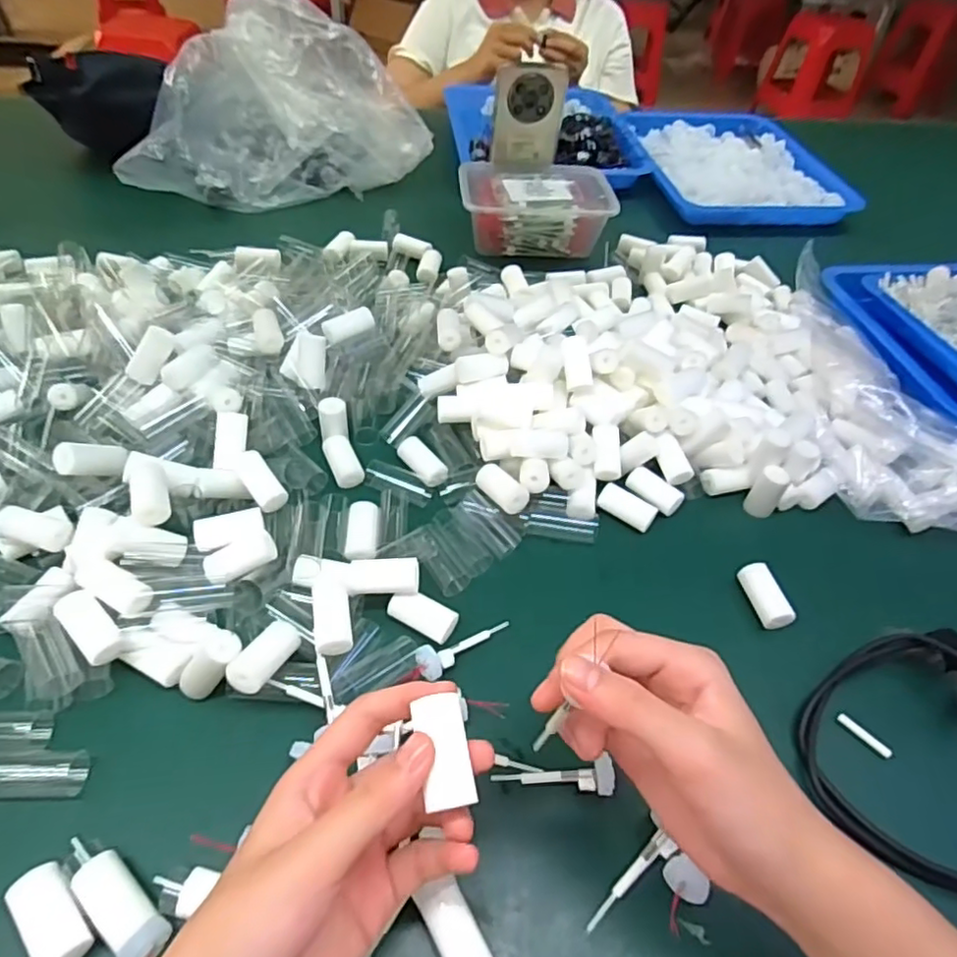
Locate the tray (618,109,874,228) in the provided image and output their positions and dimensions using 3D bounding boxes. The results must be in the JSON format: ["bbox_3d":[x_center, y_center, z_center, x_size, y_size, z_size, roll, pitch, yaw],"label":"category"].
[{"bbox_3d":[0.354,-0.469,0.909,0.263,0.036,0.339,-3,49,-9],"label":"tray"}]

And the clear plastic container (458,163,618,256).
[{"bbox_3d":[0.063,-0.312,0.729,0.168,0.065,0.111,-1,48,-7],"label":"clear plastic container"}]

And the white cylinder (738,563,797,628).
[{"bbox_3d":[0.189,0.080,0.419,0.018,0.024,0.044,-9,52,-13],"label":"white cylinder"}]

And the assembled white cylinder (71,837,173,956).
[{"bbox_3d":[-0.163,0.190,0.284,0.067,0.021,0.020,33,55,21],"label":"assembled white cylinder"}]

